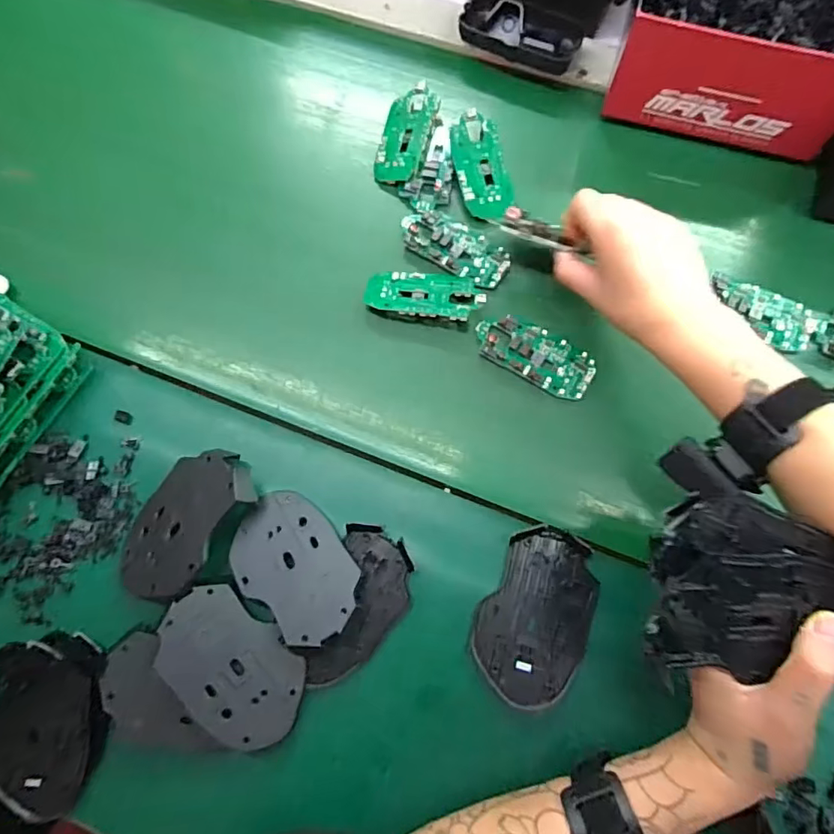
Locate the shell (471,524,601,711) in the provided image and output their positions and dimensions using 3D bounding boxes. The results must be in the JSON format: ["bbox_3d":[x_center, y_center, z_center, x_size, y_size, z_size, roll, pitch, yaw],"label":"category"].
[{"bbox_3d":[0.084,0.137,0.367,0.075,0.014,0.115,16,75,6],"label":"shell"}]

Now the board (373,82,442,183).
[{"bbox_3d":[-0.010,-0.259,0.479,0.045,0.008,0.098,15,80,21],"label":"board"}]

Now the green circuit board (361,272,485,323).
[{"bbox_3d":[0.006,-0.102,0.437,0.097,0.006,0.046,7,59,7],"label":"green circuit board"}]

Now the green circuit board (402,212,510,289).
[{"bbox_3d":[0.032,-0.146,0.451,0.097,0.007,0.045,33,78,10],"label":"green circuit board"}]

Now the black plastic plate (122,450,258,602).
[{"bbox_3d":[-0.169,0.077,0.385,0.072,0.015,0.114,28,86,26],"label":"black plastic plate"}]

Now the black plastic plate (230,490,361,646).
[{"bbox_3d":[-0.085,0.103,0.368,0.103,0.013,0.072,43,80,12],"label":"black plastic plate"}]

